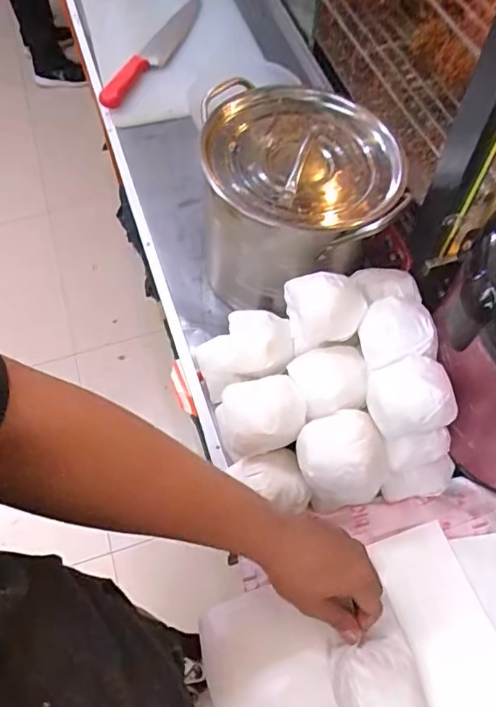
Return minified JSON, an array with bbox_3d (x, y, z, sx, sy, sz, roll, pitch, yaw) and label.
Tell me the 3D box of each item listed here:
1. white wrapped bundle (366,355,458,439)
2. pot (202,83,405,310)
[{"bbox_3d":[0.150,0.037,0.501,0.069,0.041,0.065,-11,61,-4],"label":"white wrapped bundle"},{"bbox_3d":[0.059,-0.178,0.634,0.206,0.170,0.198,1,61,3],"label":"pot"}]

